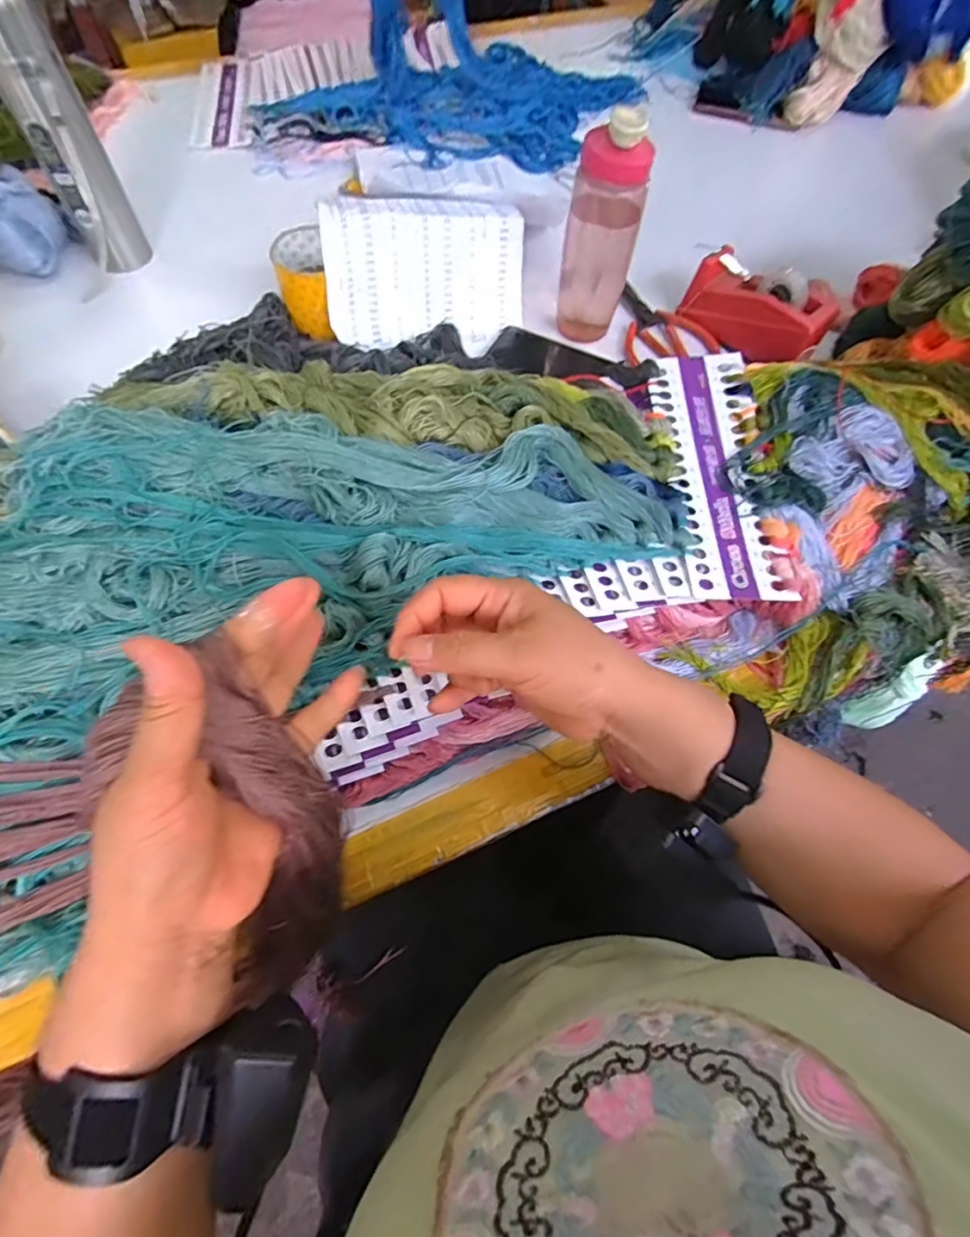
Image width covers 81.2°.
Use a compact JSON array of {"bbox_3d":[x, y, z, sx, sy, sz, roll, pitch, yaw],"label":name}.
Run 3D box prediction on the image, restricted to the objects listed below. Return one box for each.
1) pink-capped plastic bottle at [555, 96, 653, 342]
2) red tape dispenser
[{"bbox_3d":[0.116,-0.378,0.556,0.068,0.193,0.056,14,64,4],"label":"pink-capped plastic bottle"},{"bbox_3d":[0.293,-0.335,0.615,0.154,0.064,0.062,41,68,16],"label":"red tape dispenser"}]

